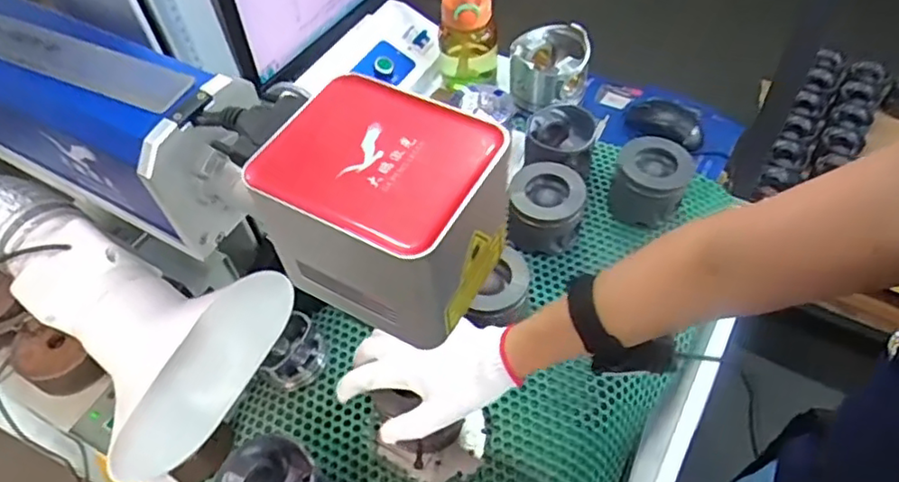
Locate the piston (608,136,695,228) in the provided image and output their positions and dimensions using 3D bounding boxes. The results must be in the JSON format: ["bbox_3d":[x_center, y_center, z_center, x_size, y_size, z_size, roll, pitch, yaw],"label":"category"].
[{"bbox_3d":[0.242,-0.070,0.770,0.088,0.076,0.075,13,55,14],"label":"piston"}]

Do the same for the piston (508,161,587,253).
[{"bbox_3d":[0.117,-0.041,0.771,0.088,0.070,0.083,3,53,6],"label":"piston"}]

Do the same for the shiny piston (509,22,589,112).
[{"bbox_3d":[0.148,-0.257,0.948,0.112,0.086,0.117,6,53,9],"label":"shiny piston"}]

